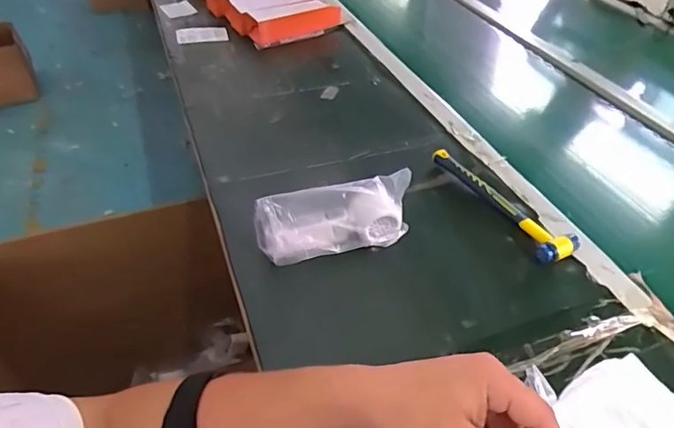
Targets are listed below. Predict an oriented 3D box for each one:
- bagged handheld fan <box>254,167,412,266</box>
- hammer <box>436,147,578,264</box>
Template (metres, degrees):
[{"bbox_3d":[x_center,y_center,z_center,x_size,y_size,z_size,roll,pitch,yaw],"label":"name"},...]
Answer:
[{"bbox_3d":[0.002,0.007,0.632,0.190,0.107,0.055,-14,44,-15],"label":"bagged handheld fan"},{"bbox_3d":[0.224,-0.020,0.710,0.061,0.030,0.242,-16,44,-17],"label":"hammer"}]

